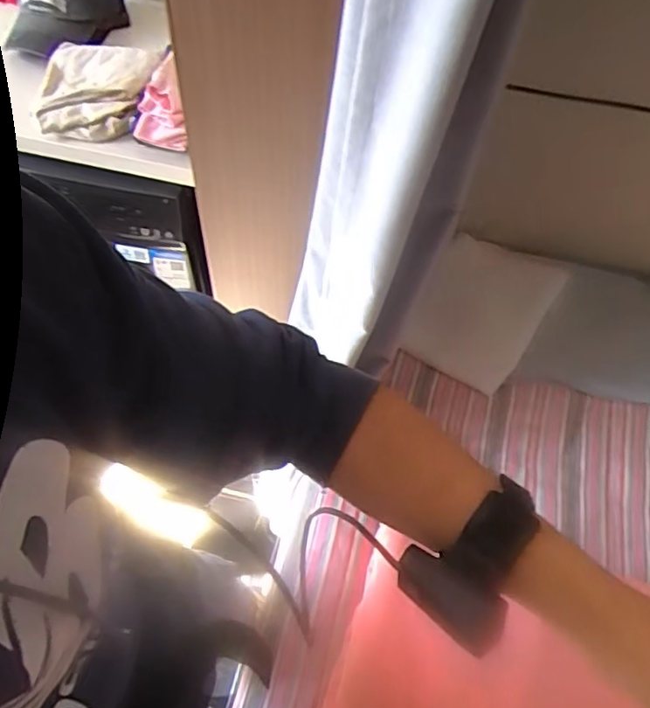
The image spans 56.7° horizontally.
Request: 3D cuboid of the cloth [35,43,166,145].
[{"bbox_3d":[-0.372,-0.437,0.989,0.194,0.049,0.199,-2,59,-4],"label":"cloth"}]

